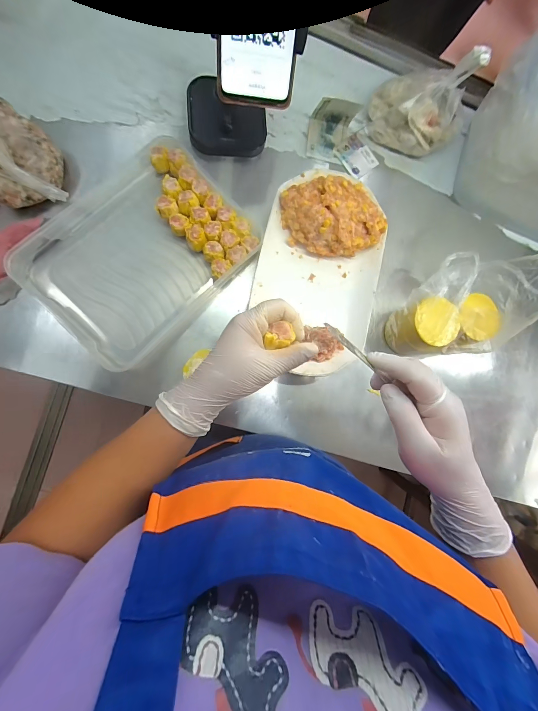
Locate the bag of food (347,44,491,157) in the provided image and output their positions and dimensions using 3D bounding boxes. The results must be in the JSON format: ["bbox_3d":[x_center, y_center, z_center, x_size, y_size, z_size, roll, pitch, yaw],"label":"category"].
[{"bbox_3d":[0.244,-0.402,0.475,0.150,0.130,0.119,41,81,-5],"label":"bag of food"}]

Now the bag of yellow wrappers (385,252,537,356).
[{"bbox_3d":[0.299,-0.078,0.442,0.175,0.181,0.143,-4,87,-10],"label":"bag of yellow wrappers"}]

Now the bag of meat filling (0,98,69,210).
[{"bbox_3d":[-0.361,-0.270,0.396,0.134,0.085,0.134,-13,89,-10],"label":"bag of meat filling"}]

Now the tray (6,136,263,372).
[{"bbox_3d":[-0.191,-0.160,0.440,0.311,0.041,0.247,-44,94,-9],"label":"tray"}]

